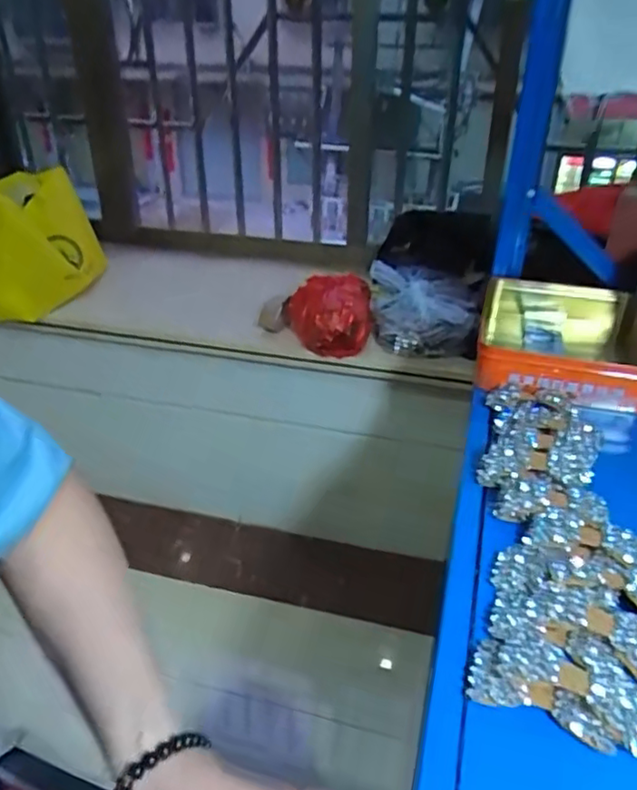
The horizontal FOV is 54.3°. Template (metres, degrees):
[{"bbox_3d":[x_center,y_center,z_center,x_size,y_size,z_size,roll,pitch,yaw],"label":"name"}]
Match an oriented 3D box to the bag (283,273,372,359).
[{"bbox_3d":[0.024,-0.149,1.165,0.157,0.105,0.156,-2,31,-7],"label":"bag"}]

